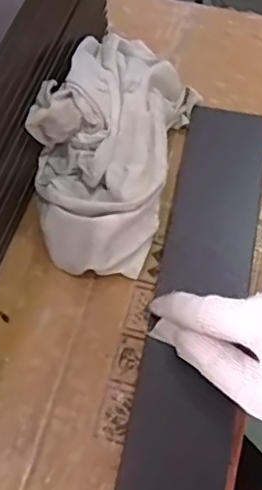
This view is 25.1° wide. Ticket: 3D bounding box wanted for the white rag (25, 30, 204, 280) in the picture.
[{"bbox_3d":[-0.011,-0.083,0.422,0.097,0.074,0.206,16,63,8],"label":"white rag"}]

